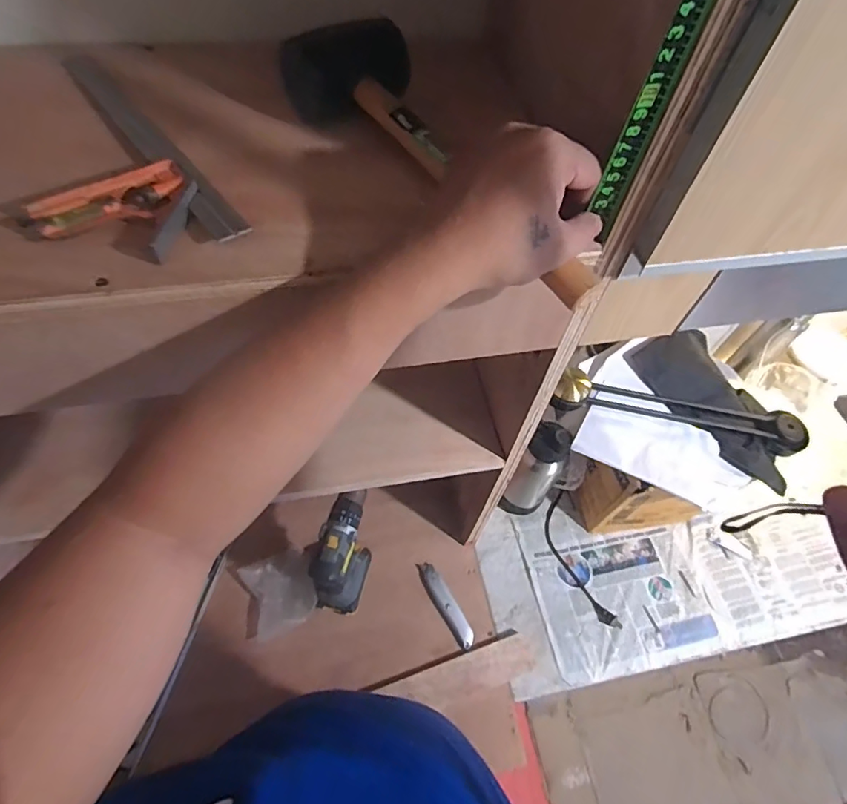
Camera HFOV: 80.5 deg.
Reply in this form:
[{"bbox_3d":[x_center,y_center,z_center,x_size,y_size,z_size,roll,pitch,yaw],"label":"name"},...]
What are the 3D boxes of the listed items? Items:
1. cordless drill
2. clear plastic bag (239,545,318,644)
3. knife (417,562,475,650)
[{"bbox_3d":[-0.130,0.249,0.809,0.072,0.198,0.150,15,58,5],"label":"cordless drill"},{"bbox_3d":[-0.244,0.327,0.867,0.116,0.031,0.125,-20,61,-16],"label":"clear plastic bag"},{"bbox_3d":[0.039,0.353,0.880,0.032,0.012,0.157,-26,63,-19],"label":"knife"}]

